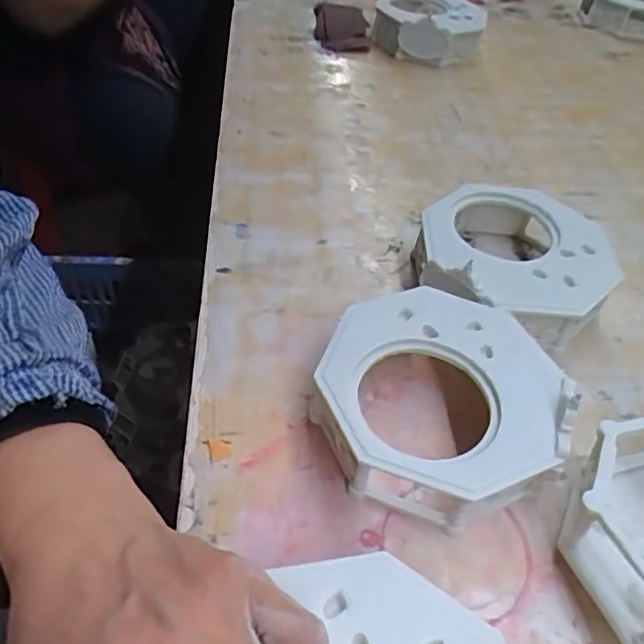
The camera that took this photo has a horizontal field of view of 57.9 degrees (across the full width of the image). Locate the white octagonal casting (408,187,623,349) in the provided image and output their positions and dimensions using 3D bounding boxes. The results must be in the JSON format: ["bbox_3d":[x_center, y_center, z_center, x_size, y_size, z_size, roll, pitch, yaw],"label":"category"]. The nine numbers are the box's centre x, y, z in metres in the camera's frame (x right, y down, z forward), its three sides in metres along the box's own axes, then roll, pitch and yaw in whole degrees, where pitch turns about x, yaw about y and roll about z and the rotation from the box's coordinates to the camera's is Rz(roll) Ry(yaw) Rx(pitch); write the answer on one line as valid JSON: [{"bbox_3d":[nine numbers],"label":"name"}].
[{"bbox_3d":[0.118,-0.039,0.365,0.115,0.041,0.116,7,47,2],"label":"white octagonal casting"}]

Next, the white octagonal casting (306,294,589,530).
[{"bbox_3d":[0.057,0.037,0.290,0.114,0.037,0.113,-16,51,-19],"label":"white octagonal casting"}]

